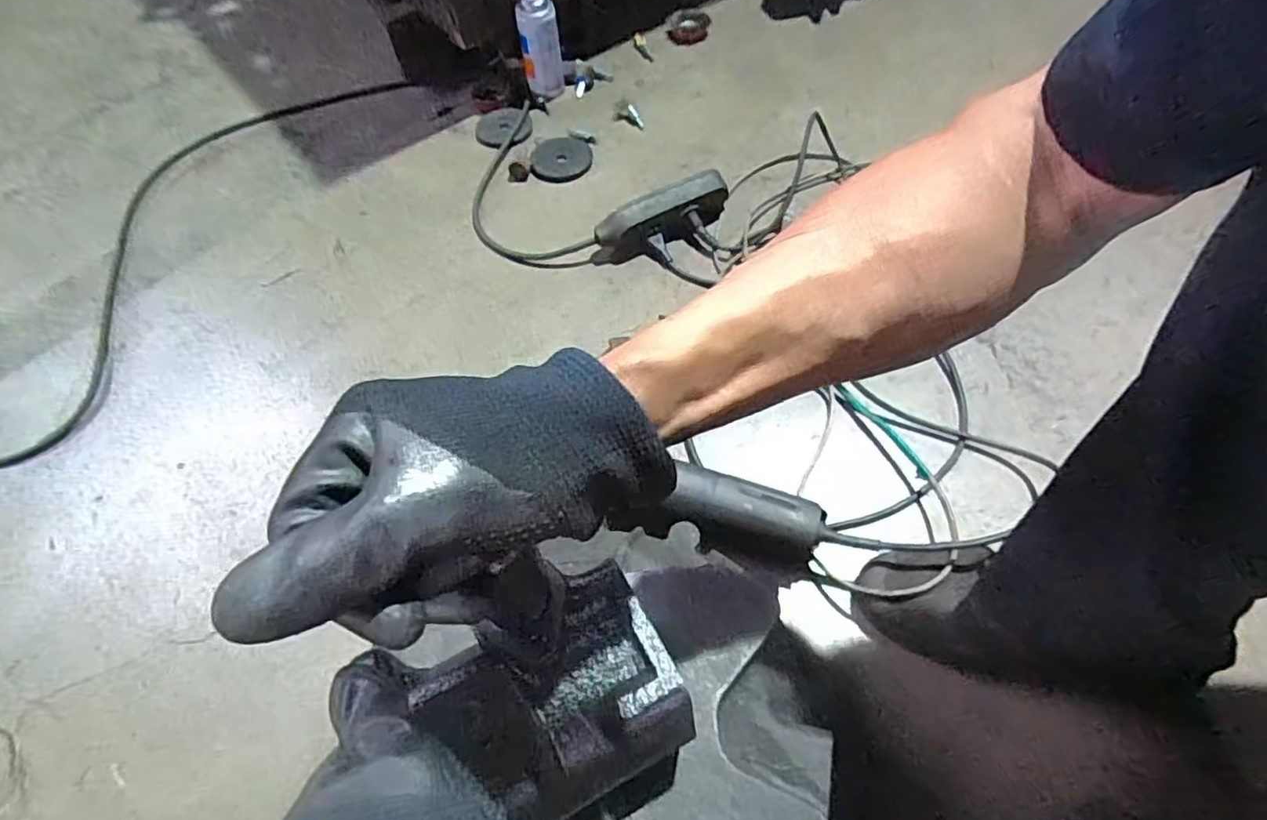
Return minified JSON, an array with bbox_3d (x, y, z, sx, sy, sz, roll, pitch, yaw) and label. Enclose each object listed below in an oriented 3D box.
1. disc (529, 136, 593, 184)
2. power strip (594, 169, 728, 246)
[{"bbox_3d":[-0.108,-0.381,0.946,0.087,0.015,0.106,-3,58,2],"label":"disc"},{"bbox_3d":[0.043,-0.253,0.829,0.189,0.061,0.050,-26,60,-12],"label":"power strip"}]

